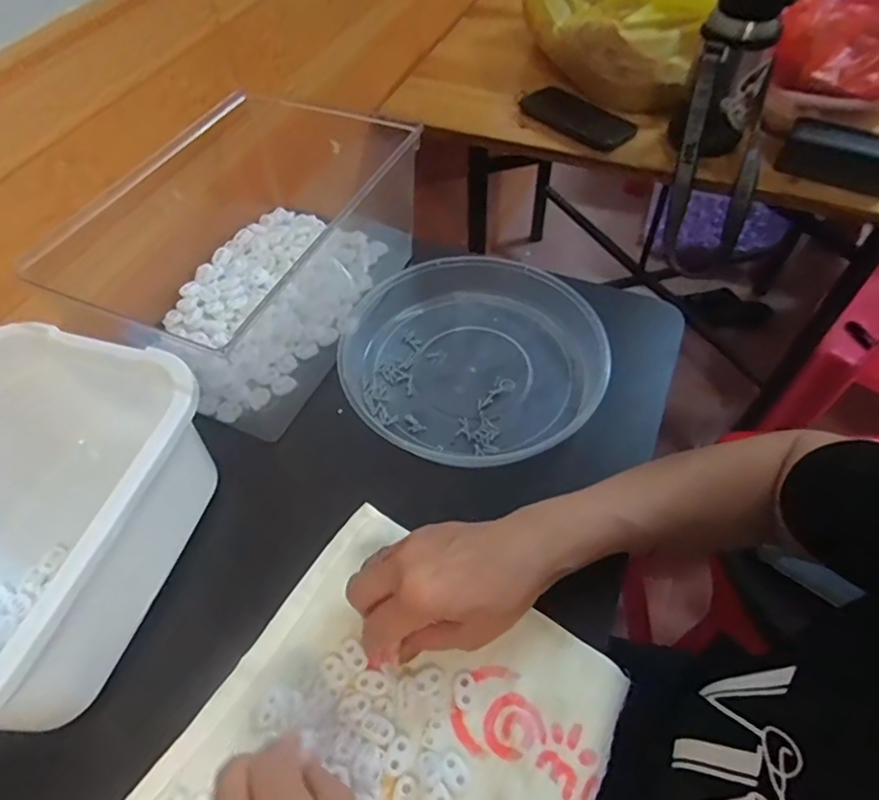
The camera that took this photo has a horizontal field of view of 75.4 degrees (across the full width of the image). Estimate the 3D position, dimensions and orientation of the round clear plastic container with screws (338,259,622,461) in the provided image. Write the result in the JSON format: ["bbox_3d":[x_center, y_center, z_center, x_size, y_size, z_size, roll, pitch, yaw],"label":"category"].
[{"bbox_3d":[0.029,-0.041,0.522,0.233,0.039,0.215,-1,55,1],"label":"round clear plastic container with screws"}]

